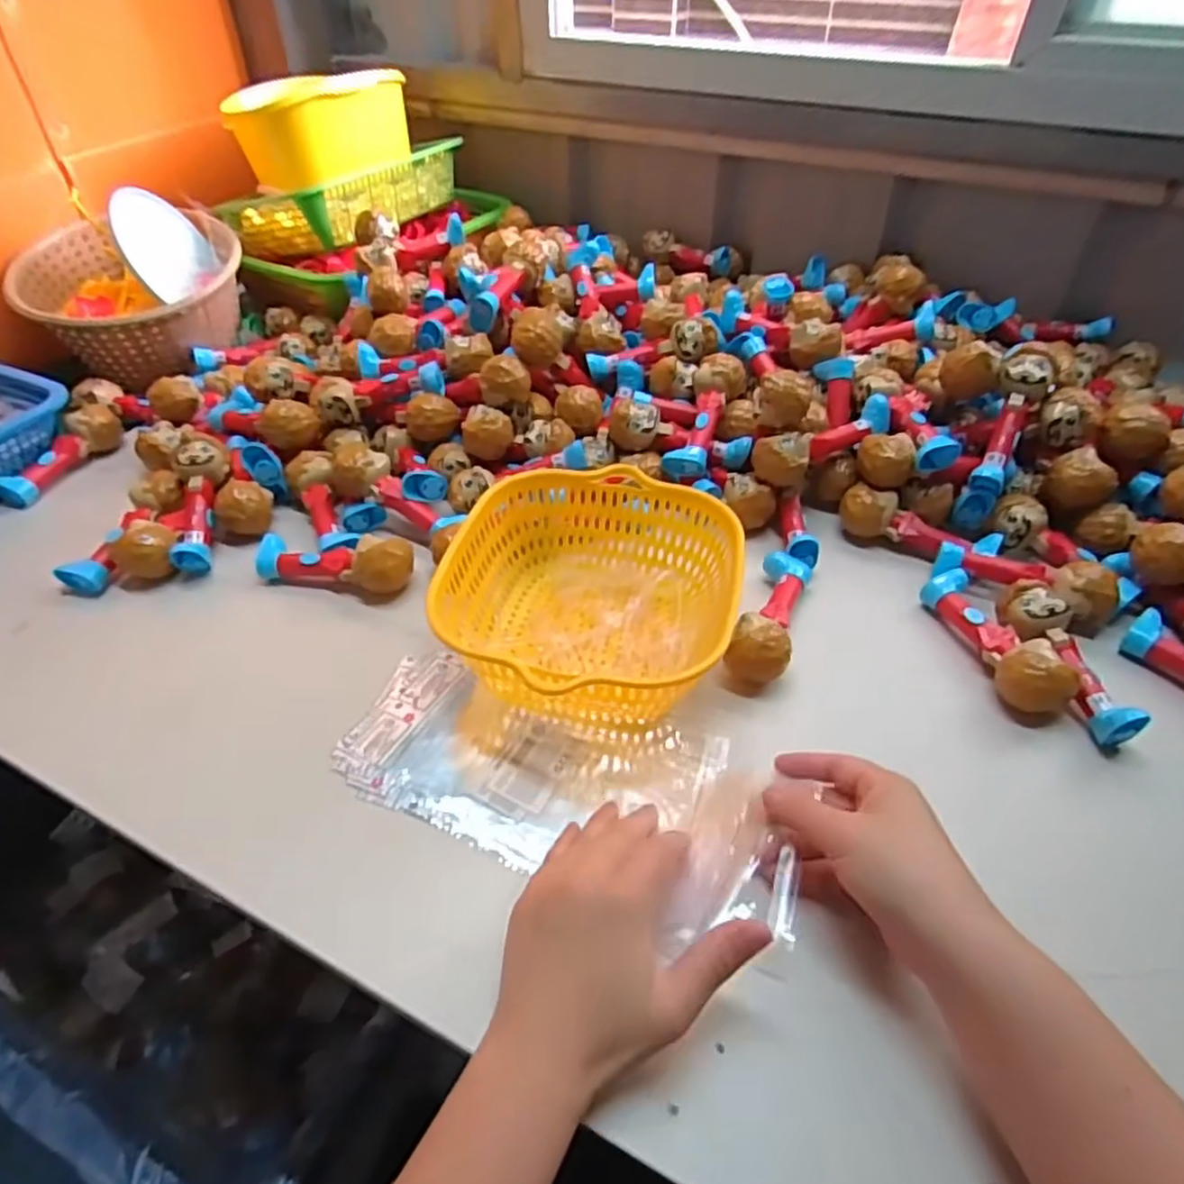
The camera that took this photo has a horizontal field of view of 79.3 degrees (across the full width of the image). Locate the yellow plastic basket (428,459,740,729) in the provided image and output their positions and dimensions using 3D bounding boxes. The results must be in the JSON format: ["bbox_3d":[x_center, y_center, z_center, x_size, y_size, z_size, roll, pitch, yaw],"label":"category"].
[{"bbox_3d":[0.000,0.005,0.512,0.192,0.077,0.195,0,45,0],"label":"yellow plastic basket"}]

